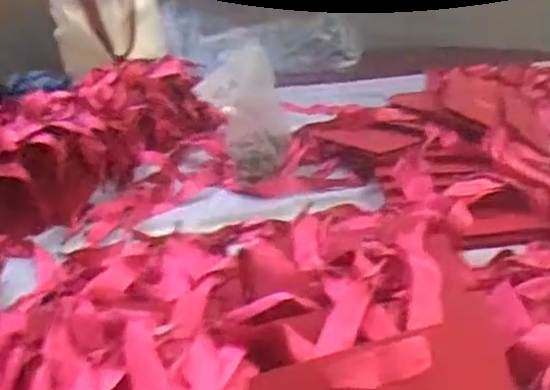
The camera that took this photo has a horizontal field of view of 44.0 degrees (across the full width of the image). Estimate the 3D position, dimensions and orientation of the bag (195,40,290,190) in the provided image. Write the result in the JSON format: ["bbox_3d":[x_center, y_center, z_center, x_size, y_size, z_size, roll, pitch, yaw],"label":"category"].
[{"bbox_3d":[-0.032,-0.096,0.843,0.089,0.143,0.102,-3,26,10],"label":"bag"}]

